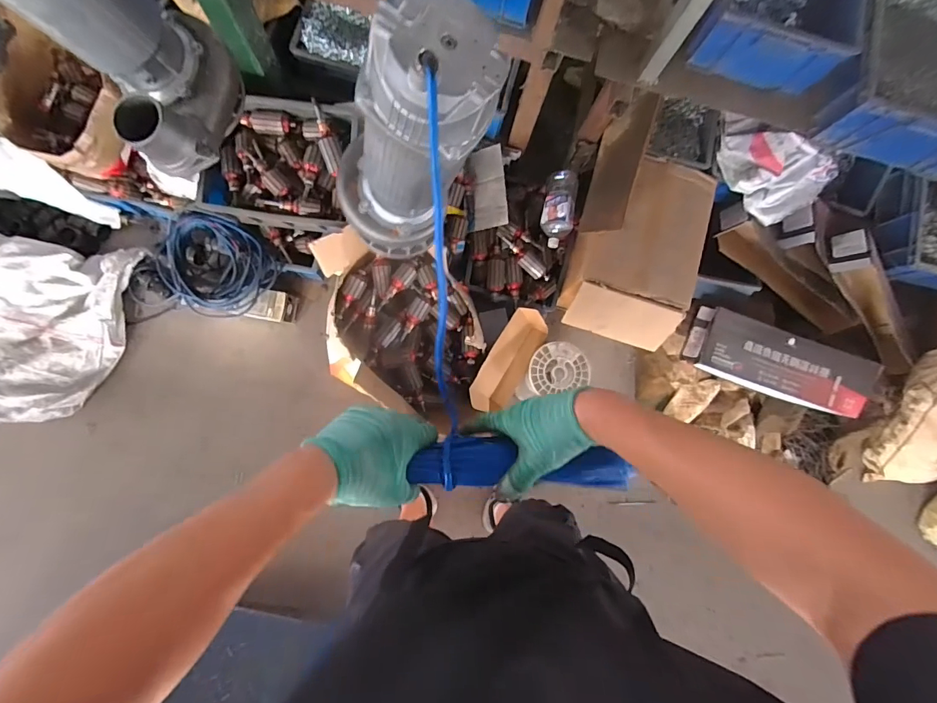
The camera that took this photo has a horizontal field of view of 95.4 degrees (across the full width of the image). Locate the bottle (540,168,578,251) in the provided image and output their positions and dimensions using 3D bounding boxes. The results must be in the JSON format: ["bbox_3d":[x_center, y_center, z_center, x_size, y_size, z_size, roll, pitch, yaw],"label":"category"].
[{"bbox_3d":[0.276,-0.438,1.303,0.090,0.087,0.238,11,82,-4],"label":"bottle"}]

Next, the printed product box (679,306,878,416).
[{"bbox_3d":[0.959,0.037,1.304,0.575,0.086,0.188,20,81,-3],"label":"printed product box"}]

